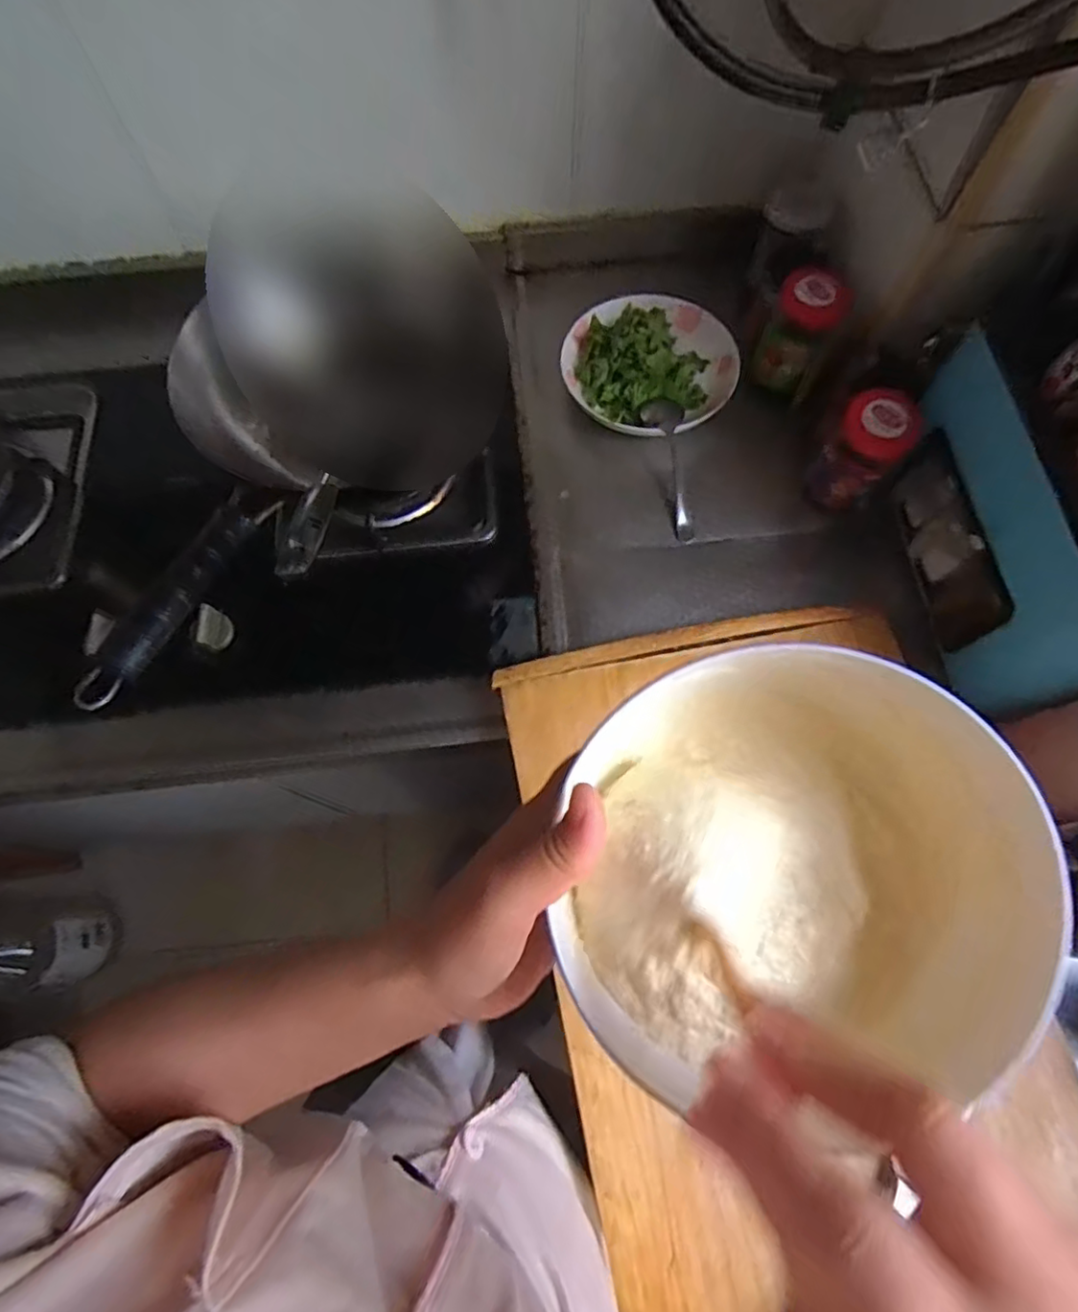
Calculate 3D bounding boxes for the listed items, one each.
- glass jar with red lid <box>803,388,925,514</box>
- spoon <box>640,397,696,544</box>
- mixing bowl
[{"bbox_3d":[0.310,-0.193,0.604,0.062,0.115,0.064,0,69,1],"label":"glass jar with red lid"},{"bbox_3d":[0.136,-0.195,0.643,0.043,0.020,0.156,-8,84,-2],"label":"spoon"},{"bbox_3d":[0.094,0.072,0.240,0.161,0.068,0.165,0,69,1],"label":"mixing bowl"}]

